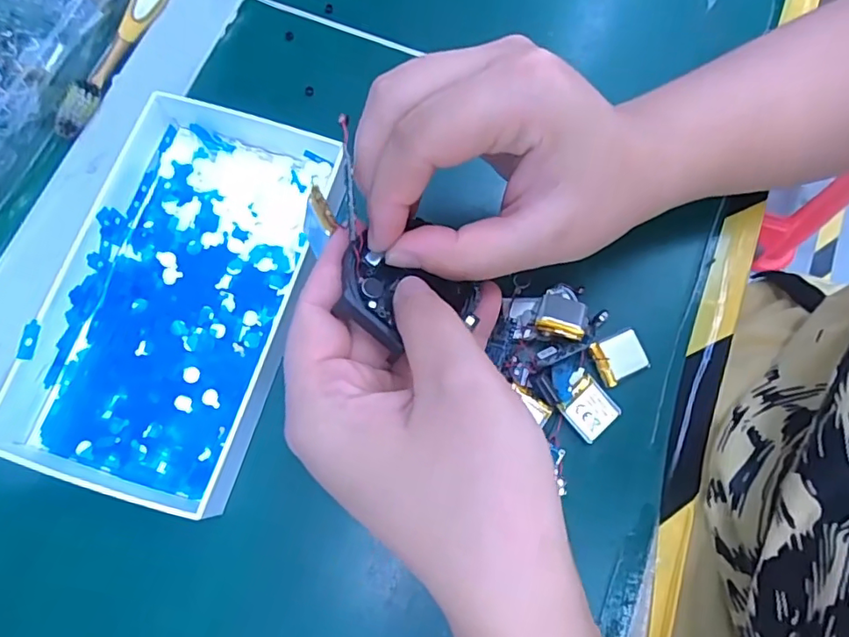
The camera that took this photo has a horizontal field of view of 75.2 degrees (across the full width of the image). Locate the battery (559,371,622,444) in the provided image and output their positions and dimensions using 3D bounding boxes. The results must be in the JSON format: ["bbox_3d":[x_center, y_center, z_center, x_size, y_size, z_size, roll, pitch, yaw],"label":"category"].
[{"bbox_3d":[0.075,0.041,0.248,0.022,0.004,0.023,-40,79,-10],"label":"battery"}]

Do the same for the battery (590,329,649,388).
[{"bbox_3d":[0.091,0.017,0.255,0.023,0.004,0.020,-22,76,-6],"label":"battery"}]

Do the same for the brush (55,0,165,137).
[{"bbox_3d":[-0.153,-0.178,0.304,0.018,0.010,0.178,20,75,5],"label":"brush"}]

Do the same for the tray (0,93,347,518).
[{"bbox_3d":[-0.112,-0.013,0.253,0.106,0.025,0.180,17,75,4],"label":"tray"}]

